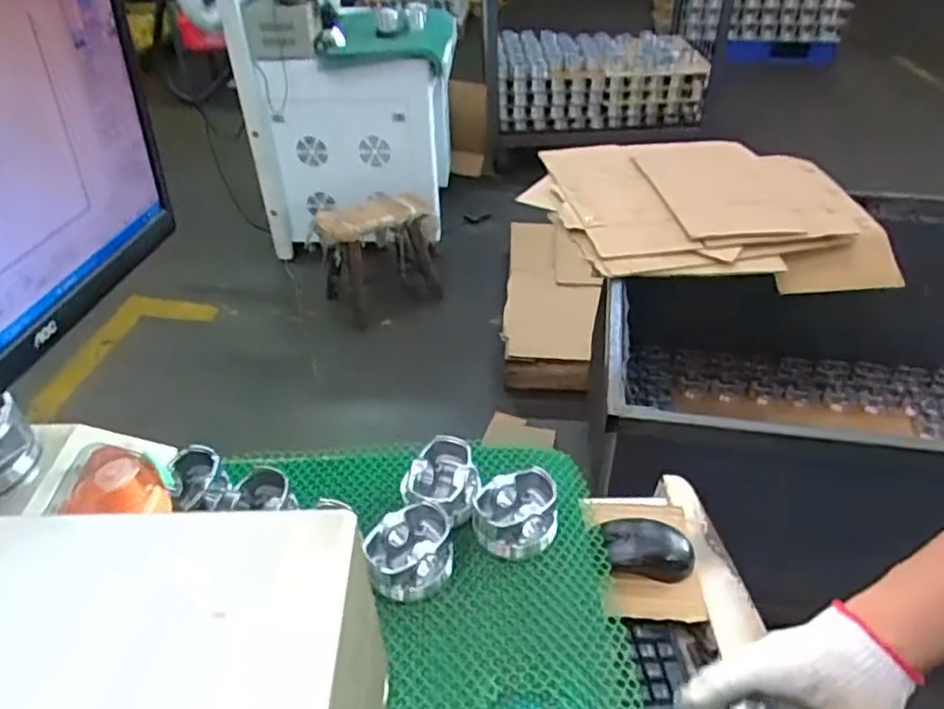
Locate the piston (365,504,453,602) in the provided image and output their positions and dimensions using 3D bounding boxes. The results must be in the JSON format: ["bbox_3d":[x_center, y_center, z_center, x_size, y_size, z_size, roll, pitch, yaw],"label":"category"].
[{"bbox_3d":[-0.056,0.186,0.611,0.083,0.046,0.075,-17,41,-19],"label":"piston"}]

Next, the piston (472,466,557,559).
[{"bbox_3d":[0.043,0.155,0.642,0.080,0.051,0.080,-1,38,1],"label":"piston"}]

